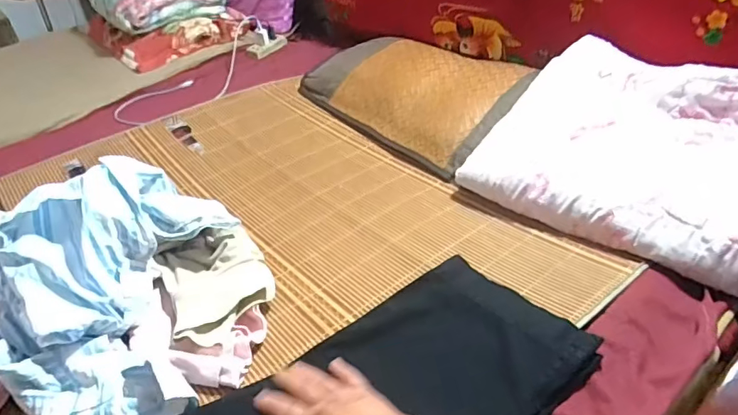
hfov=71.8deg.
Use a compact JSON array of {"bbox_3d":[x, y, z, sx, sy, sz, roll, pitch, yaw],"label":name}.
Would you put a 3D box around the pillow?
[{"bbox_3d":[0.087,-0.260,1.130,0.281,0.103,0.539,-27,40,-27],"label":"pillow"}]

